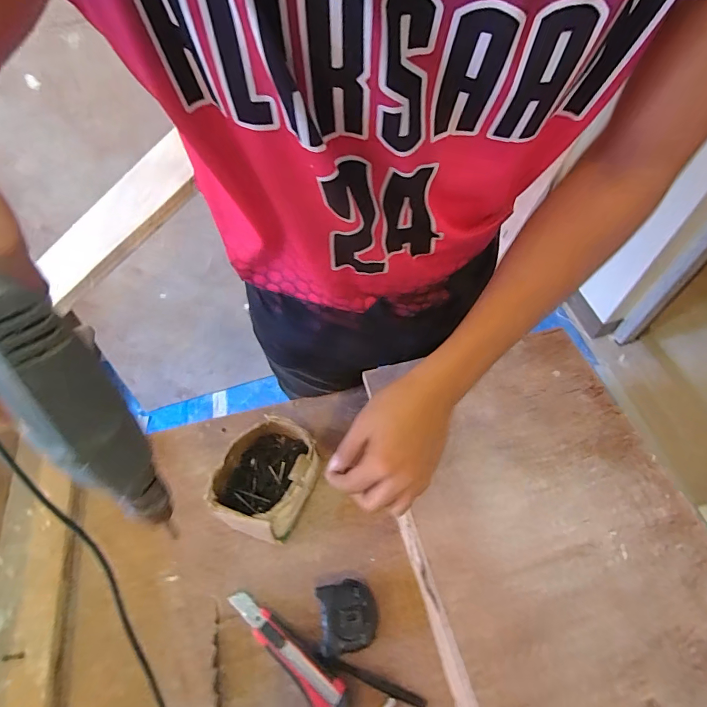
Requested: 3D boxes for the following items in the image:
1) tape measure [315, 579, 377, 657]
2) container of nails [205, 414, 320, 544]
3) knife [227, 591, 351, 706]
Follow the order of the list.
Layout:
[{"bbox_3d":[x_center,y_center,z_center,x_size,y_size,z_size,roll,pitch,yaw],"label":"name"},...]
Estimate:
[{"bbox_3d":[-0.007,0.304,0.466,0.063,0.037,0.067,-10,56,-2],"label":"tape measure"},{"bbox_3d":[-0.111,0.168,0.541,0.115,0.077,0.139,17,59,15],"label":"container of nails"},{"bbox_3d":[-0.078,0.340,0.458,0.177,0.019,0.040,33,65,24],"label":"knife"}]

